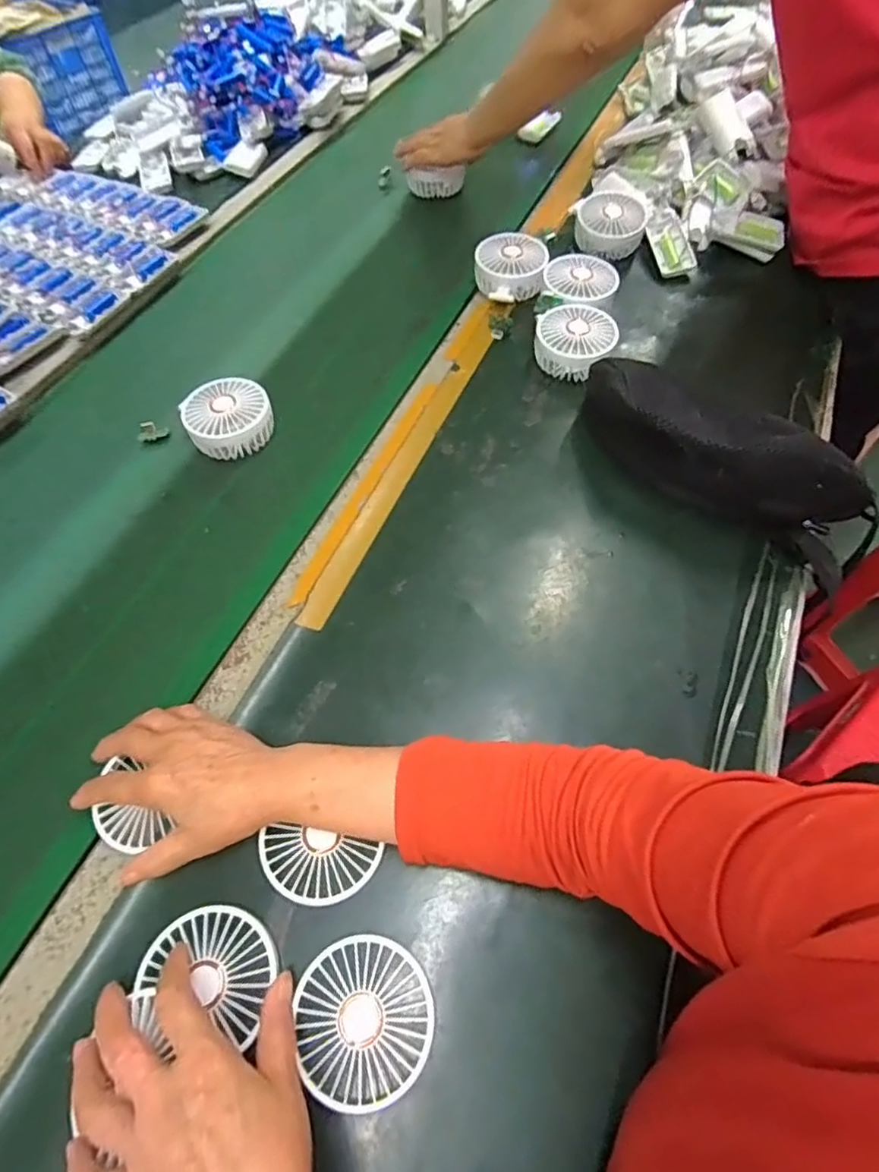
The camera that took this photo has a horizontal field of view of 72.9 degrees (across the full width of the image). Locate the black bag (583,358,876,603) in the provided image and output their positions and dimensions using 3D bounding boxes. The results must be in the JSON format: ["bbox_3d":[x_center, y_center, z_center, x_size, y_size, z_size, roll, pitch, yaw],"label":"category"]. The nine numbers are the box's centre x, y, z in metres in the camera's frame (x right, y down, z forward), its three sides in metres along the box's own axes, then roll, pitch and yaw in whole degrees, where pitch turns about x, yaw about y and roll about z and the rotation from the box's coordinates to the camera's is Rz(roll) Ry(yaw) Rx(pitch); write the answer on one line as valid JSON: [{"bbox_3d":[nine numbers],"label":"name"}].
[{"bbox_3d":[0.262,-0.125,0.553,0.282,0.097,0.098,33,65,17],"label":"black bag"}]

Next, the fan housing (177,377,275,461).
[{"bbox_3d":[-0.221,-0.174,0.630,0.090,0.046,0.078,-21,62,-12],"label":"fan housing"}]

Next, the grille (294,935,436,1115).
[{"bbox_3d":[-0.046,0.270,0.373,0.080,0.012,0.084,-11,58,-6],"label":"grille"}]

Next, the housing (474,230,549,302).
[{"bbox_3d":[0.087,-0.385,0.729,0.089,0.049,0.079,4,60,2],"label":"housing"}]

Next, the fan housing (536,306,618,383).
[{"bbox_3d":[0.149,-0.269,0.665,0.090,0.051,0.081,18,61,10],"label":"fan housing"}]

